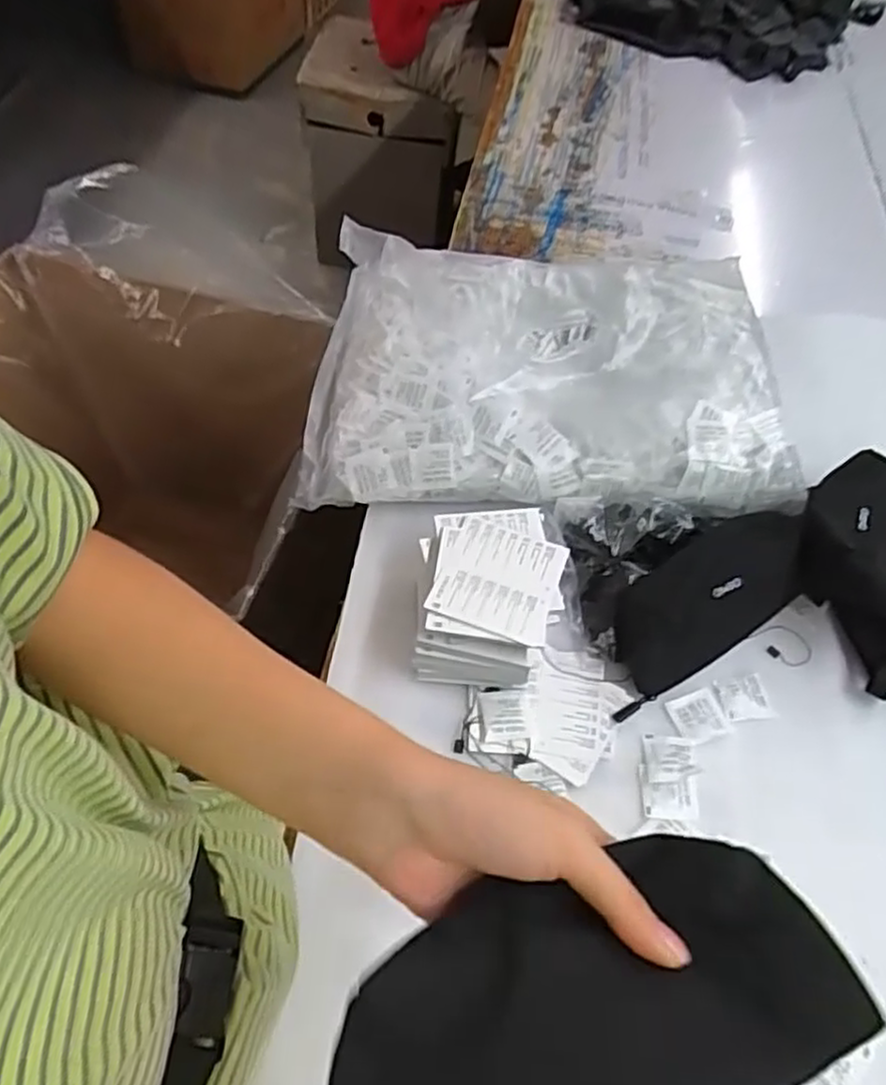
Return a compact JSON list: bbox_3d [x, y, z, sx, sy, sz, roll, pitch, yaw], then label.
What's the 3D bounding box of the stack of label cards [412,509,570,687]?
[{"bbox_3d":[0.037,0.040,0.601,0.110,0.055,0.145,8,55,1],"label":"stack of label cards"}]

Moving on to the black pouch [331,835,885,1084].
[{"bbox_3d":[0.054,0.166,0.254,0.189,0.013,0.097,-10,57,-20],"label":"black pouch"}]

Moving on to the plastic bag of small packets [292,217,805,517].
[{"bbox_3d":[0.103,-0.185,0.738,0.445,0.068,0.341,5,55,-1],"label":"plastic bag of small packets"}]

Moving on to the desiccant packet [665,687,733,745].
[{"bbox_3d":[0.205,0.141,0.589,0.044,0.005,0.038,-16,58,-15],"label":"desiccant packet"}]

